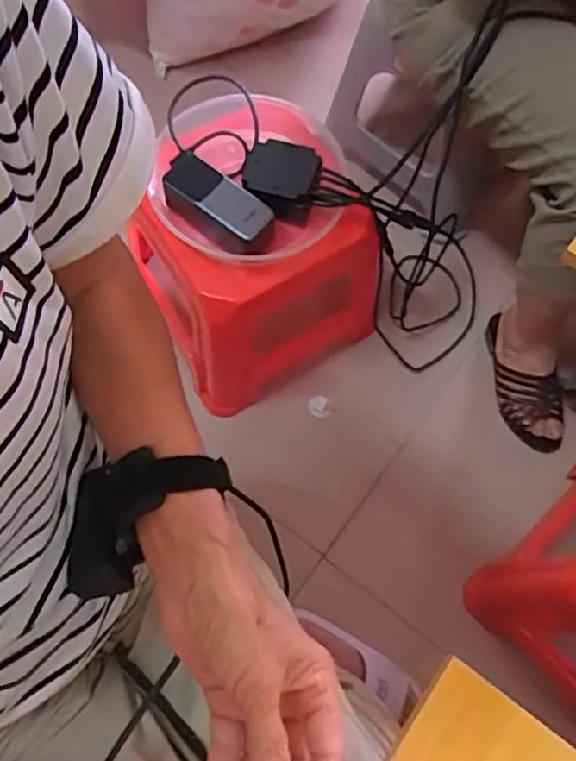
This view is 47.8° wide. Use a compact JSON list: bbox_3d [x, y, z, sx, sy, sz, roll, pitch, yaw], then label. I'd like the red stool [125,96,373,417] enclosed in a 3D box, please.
[{"bbox_3d":[-0.039,-0.160,0.875,0.235,0.328,0.254,-26,72,-11],"label":"red stool"}]

